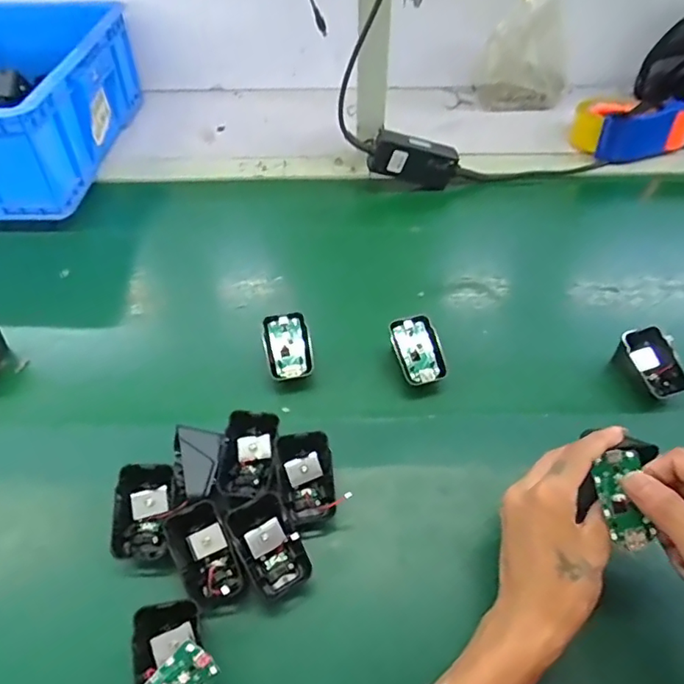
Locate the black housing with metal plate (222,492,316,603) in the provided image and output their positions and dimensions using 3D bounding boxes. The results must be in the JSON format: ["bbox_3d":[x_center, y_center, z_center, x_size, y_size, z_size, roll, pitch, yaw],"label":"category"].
[{"bbox_3d":[-0.056,0.152,0.397,0.042,0.025,0.069,-27,87,-12],"label":"black housing with metal plate"}]

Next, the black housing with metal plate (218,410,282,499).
[{"bbox_3d":[-0.075,0.095,0.444,0.044,0.028,0.068,0,68,11],"label":"black housing with metal plate"}]

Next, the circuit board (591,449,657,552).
[{"bbox_3d":[0.191,0.107,0.359,0.029,0.010,0.063,-8,80,-7],"label":"circuit board"}]

